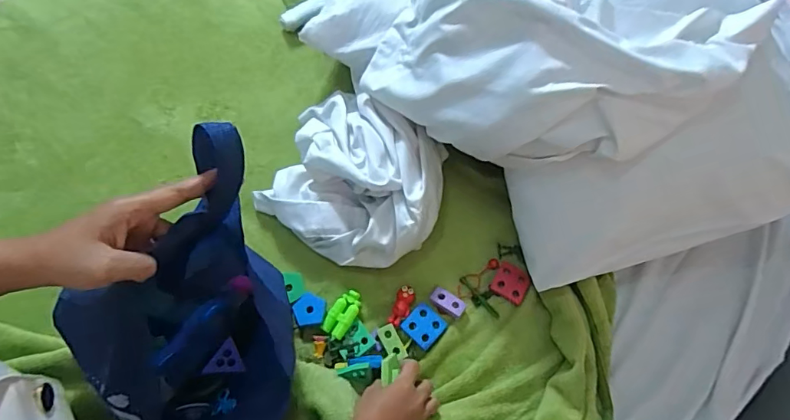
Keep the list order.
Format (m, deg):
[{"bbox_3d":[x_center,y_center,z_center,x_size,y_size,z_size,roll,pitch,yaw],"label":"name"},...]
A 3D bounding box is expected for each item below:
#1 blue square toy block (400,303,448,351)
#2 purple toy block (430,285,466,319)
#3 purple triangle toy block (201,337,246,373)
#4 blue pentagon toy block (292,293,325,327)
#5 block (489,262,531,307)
[{"bbox_3d":[0.043,0.170,0.717,0.055,0.004,0.051,43,74,12],"label":"blue square toy block"},{"bbox_3d":[0.078,0.137,0.730,0.052,0.012,0.026,38,73,11],"label":"purple toy block"},{"bbox_3d":[-0.222,0.197,0.635,0.046,0.009,0.045,-30,74,-12],"label":"purple triangle toy block"},{"bbox_3d":[-0.126,0.147,0.728,0.045,0.013,0.046,-13,71,-7],"label":"blue pentagon toy block"},{"bbox_3d":[0.175,0.111,0.746,0.051,0.010,0.053,32,72,9],"label":"block"}]

